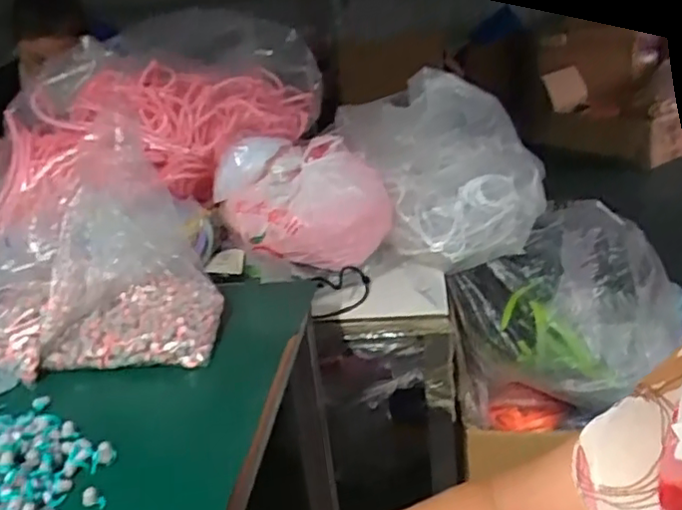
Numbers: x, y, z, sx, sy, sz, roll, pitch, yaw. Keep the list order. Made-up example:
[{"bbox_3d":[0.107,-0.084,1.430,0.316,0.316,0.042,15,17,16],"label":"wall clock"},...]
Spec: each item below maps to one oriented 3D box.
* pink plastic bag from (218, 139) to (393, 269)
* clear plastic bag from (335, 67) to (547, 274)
[{"bbox_3d":[-0.051,-0.079,0.971,0.243,0.153,0.155,-22,27,-34],"label":"pink plastic bag"},{"bbox_3d":[0.165,-0.150,1.031,0.323,0.258,0.246,-2,23,8],"label":"clear plastic bag"}]

